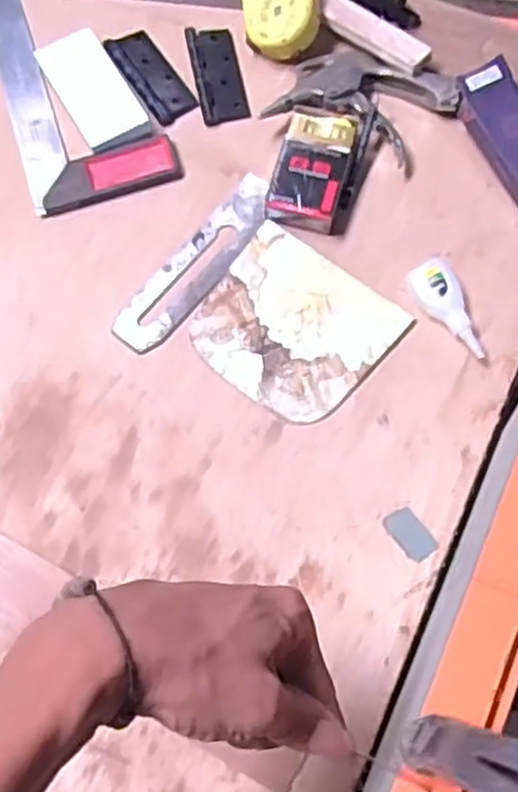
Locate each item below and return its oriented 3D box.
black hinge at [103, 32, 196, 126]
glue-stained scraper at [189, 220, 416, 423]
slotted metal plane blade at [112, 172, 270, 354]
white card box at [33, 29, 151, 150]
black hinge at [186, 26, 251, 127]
[{"bbox_3d":[-0.099,-0.293,0.696,0.042,0.007,0.106,-30,73,-9],"label":"black hinge"},{"bbox_3d":[0.024,-0.054,0.608,0.142,0.005,0.126,37,75,12],"label":"glue-stained scraper"},{"bbox_3d":[-0.049,-0.110,0.629,0.046,0.006,0.179,37,75,13],"label":"slotted metal plane blade"},{"bbox_3d":[-0.146,-0.269,0.681,0.056,0.014,0.121,-29,73,-9],"label":"white card box"},{"bbox_3d":[-0.037,-0.293,0.695,0.043,0.004,0.103,-12,71,-3],"label":"black hinge"}]

